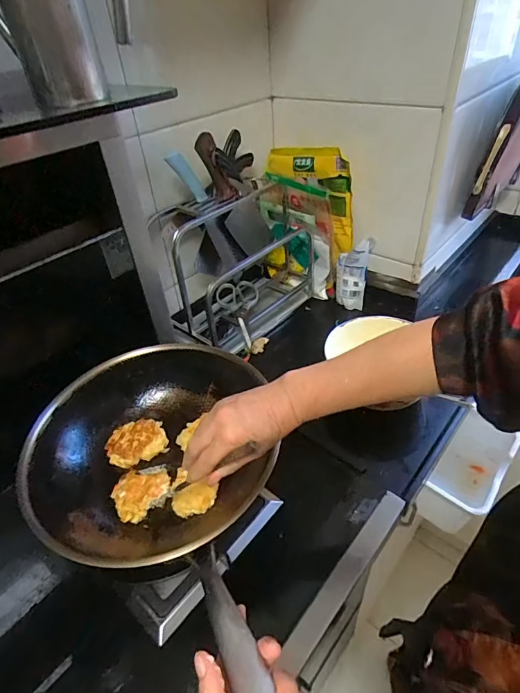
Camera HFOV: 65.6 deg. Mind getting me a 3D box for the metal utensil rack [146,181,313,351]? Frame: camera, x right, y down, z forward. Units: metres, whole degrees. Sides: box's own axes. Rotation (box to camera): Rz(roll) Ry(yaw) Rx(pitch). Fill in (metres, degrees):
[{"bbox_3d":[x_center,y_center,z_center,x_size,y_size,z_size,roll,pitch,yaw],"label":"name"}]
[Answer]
[{"bbox_3d":[-0.047,-0.181,0.858,0.193,0.271,0.325,26,48,32],"label":"metal utensil rack"}]

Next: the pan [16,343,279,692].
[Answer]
[{"bbox_3d":[-0.098,0.182,0.476,0.308,0.117,0.511,-20,36,-18],"label":"pan"}]

